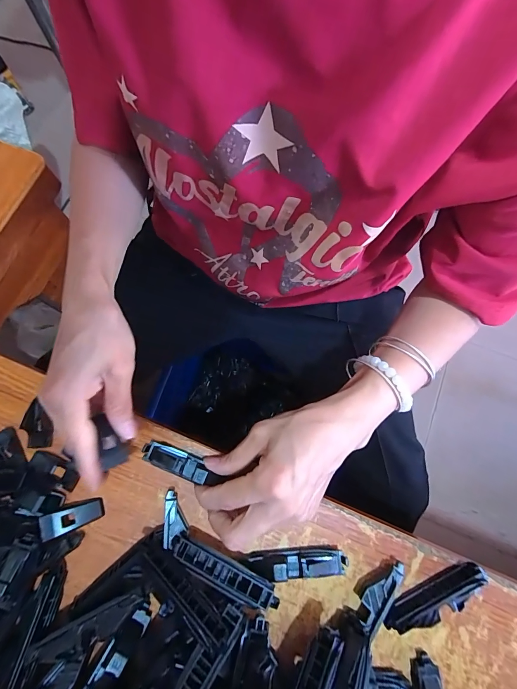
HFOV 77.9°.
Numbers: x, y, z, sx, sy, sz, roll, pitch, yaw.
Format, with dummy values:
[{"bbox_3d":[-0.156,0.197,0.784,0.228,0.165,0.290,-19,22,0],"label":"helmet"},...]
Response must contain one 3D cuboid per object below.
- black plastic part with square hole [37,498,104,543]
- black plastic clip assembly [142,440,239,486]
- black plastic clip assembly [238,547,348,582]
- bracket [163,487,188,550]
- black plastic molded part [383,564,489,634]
[{"bbox_3d":[-0.143,0.133,0.246,0.043,0.004,0.018,-10,73,-33],"label":"black plastic part with square hole"},{"bbox_3d":[-0.063,0.097,0.260,0.069,0.015,0.020,19,75,12],"label":"black plastic clip assembly"},{"bbox_3d":[0.027,0.166,0.240,0.077,0.021,0.016,-4,75,-2],"label":"black plastic clip assembly"},{"bbox_3d":[-0.064,0.133,0.247,0.015,0.012,0.041,-8,61,-3],"label":"bracket"},{"bbox_3d":[0.130,0.189,0.236,0.079,0.018,0.021,-20,76,-6],"label":"black plastic molded part"}]

